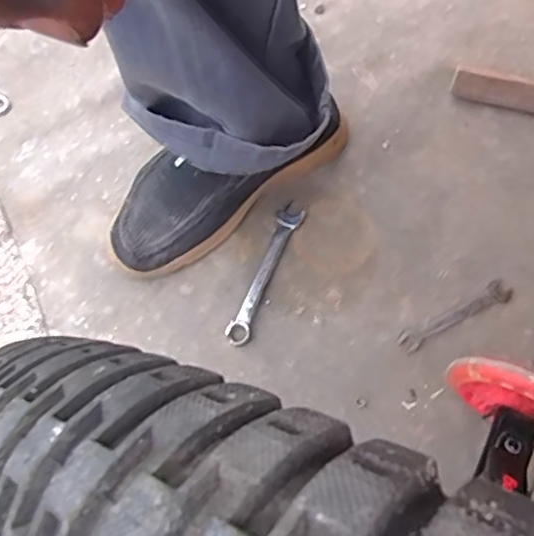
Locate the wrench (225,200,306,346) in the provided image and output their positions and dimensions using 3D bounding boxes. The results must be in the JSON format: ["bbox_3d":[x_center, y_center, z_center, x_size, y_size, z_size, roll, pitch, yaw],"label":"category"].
[{"bbox_3d":[-0.002,0.002,0.587,0.024,0.012,0.154,22,71,9],"label":"wrench"}]

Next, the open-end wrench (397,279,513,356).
[{"bbox_3d":[0.177,0.045,0.577,0.120,0.008,0.022,-28,71,-9],"label":"open-end wrench"}]

